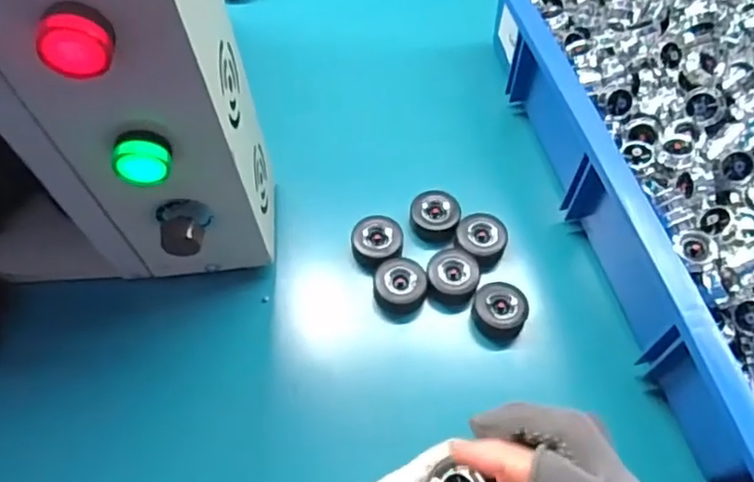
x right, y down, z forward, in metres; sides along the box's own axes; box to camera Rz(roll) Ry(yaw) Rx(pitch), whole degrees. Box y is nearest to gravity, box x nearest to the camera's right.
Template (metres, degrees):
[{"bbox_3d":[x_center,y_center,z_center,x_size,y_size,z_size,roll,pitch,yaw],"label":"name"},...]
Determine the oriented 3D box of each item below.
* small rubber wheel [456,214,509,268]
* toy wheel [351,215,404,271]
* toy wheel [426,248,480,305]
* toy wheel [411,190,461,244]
[{"bbox_3d":[0.078,-0.001,0.467,0.037,0.026,0.033,7,59,5],"label":"small rubber wheel"},{"bbox_3d":[0.000,0.002,0.465,0.037,0.027,0.036,0,59,0],"label":"toy wheel"},{"bbox_3d":[0.055,0.025,0.445,0.036,0.017,0.036,0,59,0],"label":"toy wheel"},{"bbox_3d":[0.044,-0.019,0.473,0.036,0.026,0.031,12,60,8],"label":"toy wheel"}]

